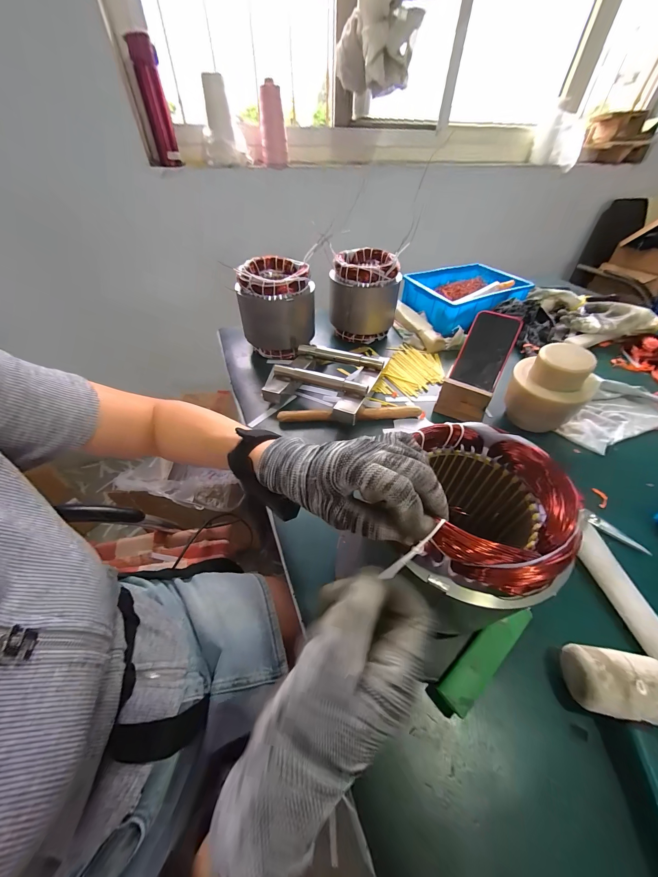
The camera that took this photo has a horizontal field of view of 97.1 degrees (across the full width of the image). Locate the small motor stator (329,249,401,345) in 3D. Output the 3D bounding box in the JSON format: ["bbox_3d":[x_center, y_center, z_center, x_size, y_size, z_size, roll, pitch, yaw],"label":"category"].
[{"bbox_3d":[0.080,-0.329,0.675,0.153,0.160,0.136,8,47,7],"label":"small motor stator"}]

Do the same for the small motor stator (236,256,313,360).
[{"bbox_3d":[-0.103,-0.273,0.615,0.137,0.157,0.133,1,47,0],"label":"small motor stator"}]

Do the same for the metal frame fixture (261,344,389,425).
[{"bbox_3d":[-0.008,-0.110,0.546,0.185,0.054,0.170,19,49,16],"label":"metal frame fixture"}]

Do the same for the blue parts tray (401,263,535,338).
[{"bbox_3d":[0.357,-0.388,0.778,0.299,0.075,0.214,-16,49,-15],"label":"blue parts tray"}]

